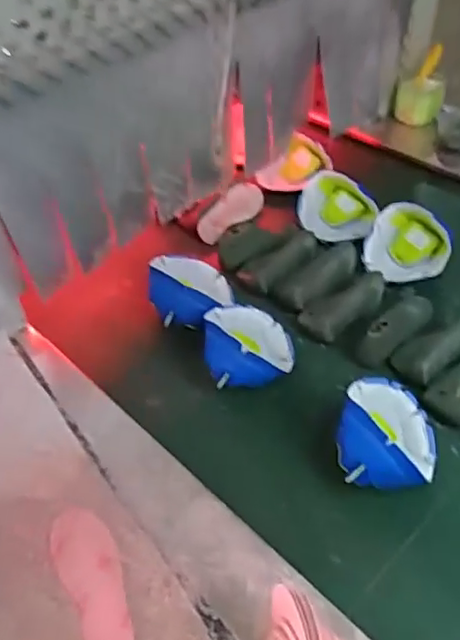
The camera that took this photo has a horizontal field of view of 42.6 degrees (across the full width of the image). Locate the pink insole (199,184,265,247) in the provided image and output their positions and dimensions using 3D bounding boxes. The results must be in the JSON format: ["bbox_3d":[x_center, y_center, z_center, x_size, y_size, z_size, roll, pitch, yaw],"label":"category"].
[{"bbox_3d":[0.003,-0.193,1.040,0.152,0.063,0.013,-39,29,-30],"label":"pink insole"}]

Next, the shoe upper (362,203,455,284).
[{"bbox_3d":[0.278,-0.119,0.929,0.124,0.061,0.131,18,78,12],"label":"shoe upper"}]

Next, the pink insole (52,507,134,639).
[{"bbox_3d":[-0.129,0.250,0.567,0.054,0.004,0.156,-22,52,-18],"label":"pink insole"}]

